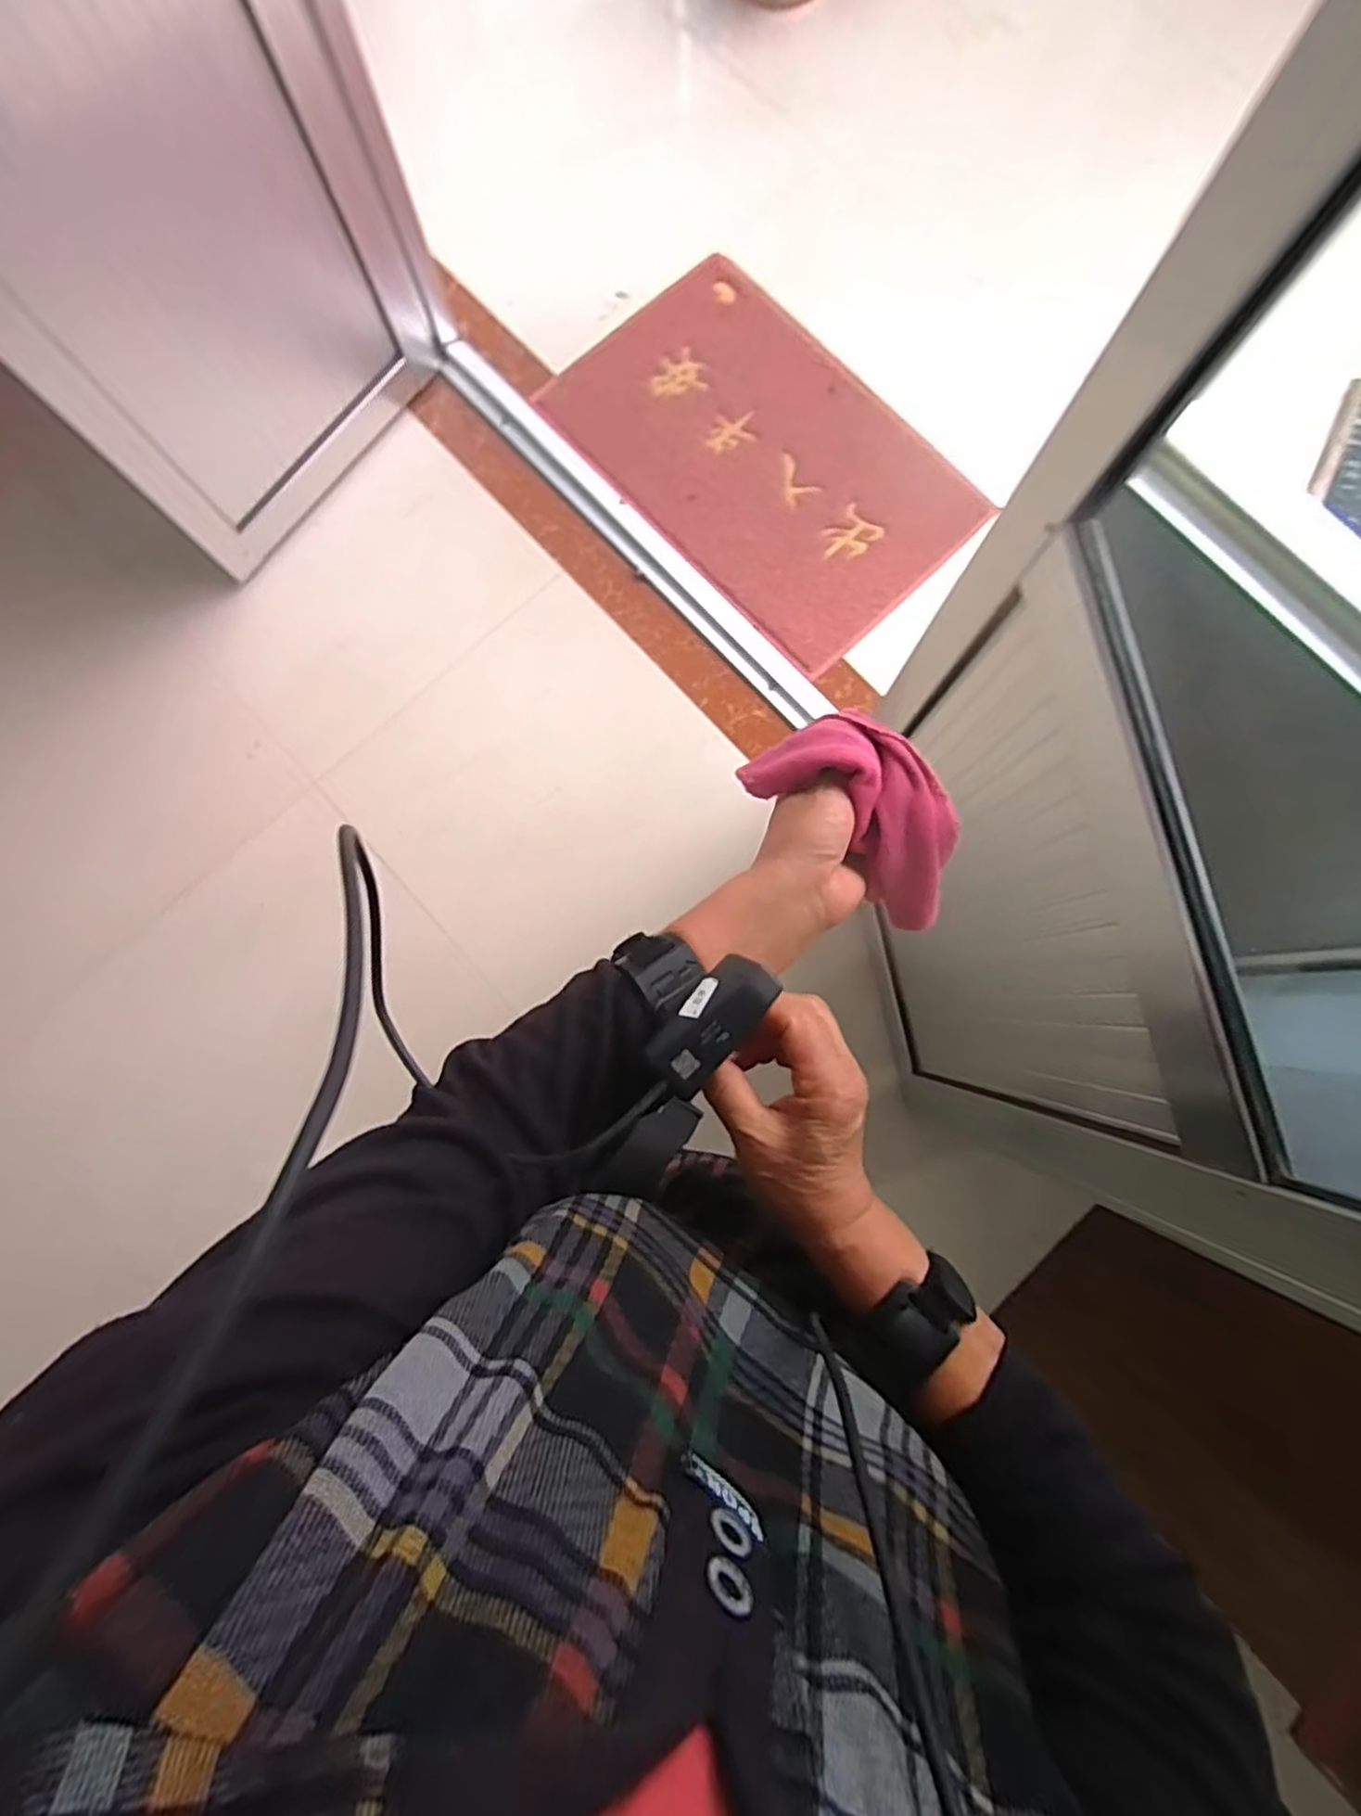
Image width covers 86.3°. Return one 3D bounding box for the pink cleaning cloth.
[{"bbox_3d":[0.115,-0.063,0.428,0.137,0.057,0.080,40,81,9],"label":"pink cleaning cloth"}]

